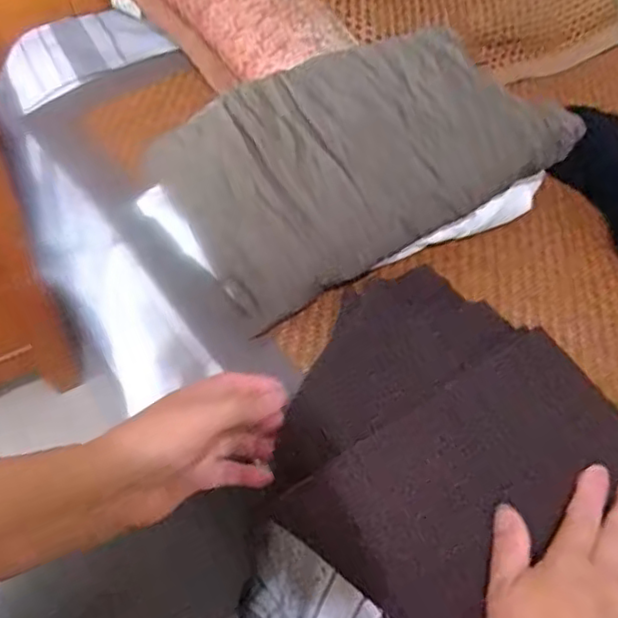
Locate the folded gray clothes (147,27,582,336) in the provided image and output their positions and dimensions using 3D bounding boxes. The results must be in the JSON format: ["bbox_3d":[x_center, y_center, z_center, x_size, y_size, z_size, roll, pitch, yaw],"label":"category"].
[{"bbox_3d":[0.042,-0.127,0.528,0.294,0.104,0.162,-20,56,-20],"label":"folded gray clothes"}]

